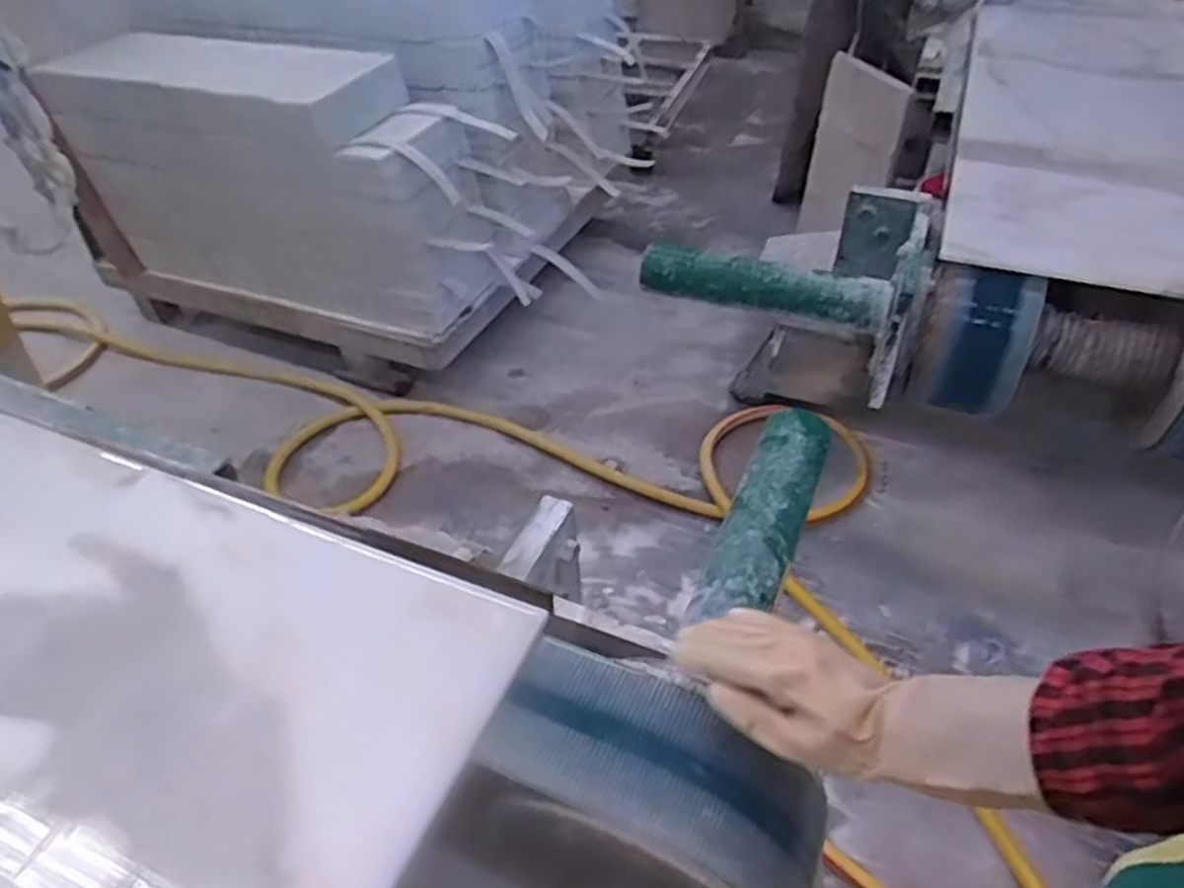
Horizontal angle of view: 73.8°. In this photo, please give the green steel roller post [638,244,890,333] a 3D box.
[{"bbox_3d":[0.281,-0.267,1.314,0.406,0.067,0.081,16,46,19],"label":"green steel roller post"}]

